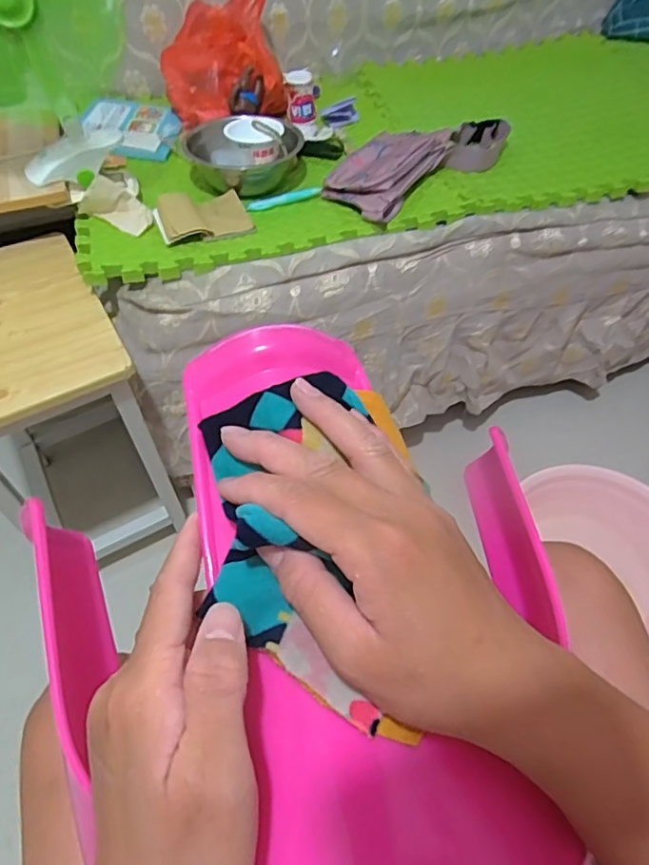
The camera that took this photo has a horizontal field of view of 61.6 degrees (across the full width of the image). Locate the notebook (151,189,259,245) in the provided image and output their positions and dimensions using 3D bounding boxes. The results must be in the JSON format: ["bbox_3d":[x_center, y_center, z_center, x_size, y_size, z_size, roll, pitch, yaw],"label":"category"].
[{"bbox_3d":[-0.182,-0.327,0.812,0.132,0.022,0.114,-16,54,-12],"label":"notebook"}]

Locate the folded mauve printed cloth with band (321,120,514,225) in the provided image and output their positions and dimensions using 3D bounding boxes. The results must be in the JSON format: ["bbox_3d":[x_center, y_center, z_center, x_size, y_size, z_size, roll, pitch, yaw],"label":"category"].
[{"bbox_3d":[0.156,-0.466,0.911,0.169,0.052,0.386,38,61,26],"label":"folded mauve printed cloth with band"}]

